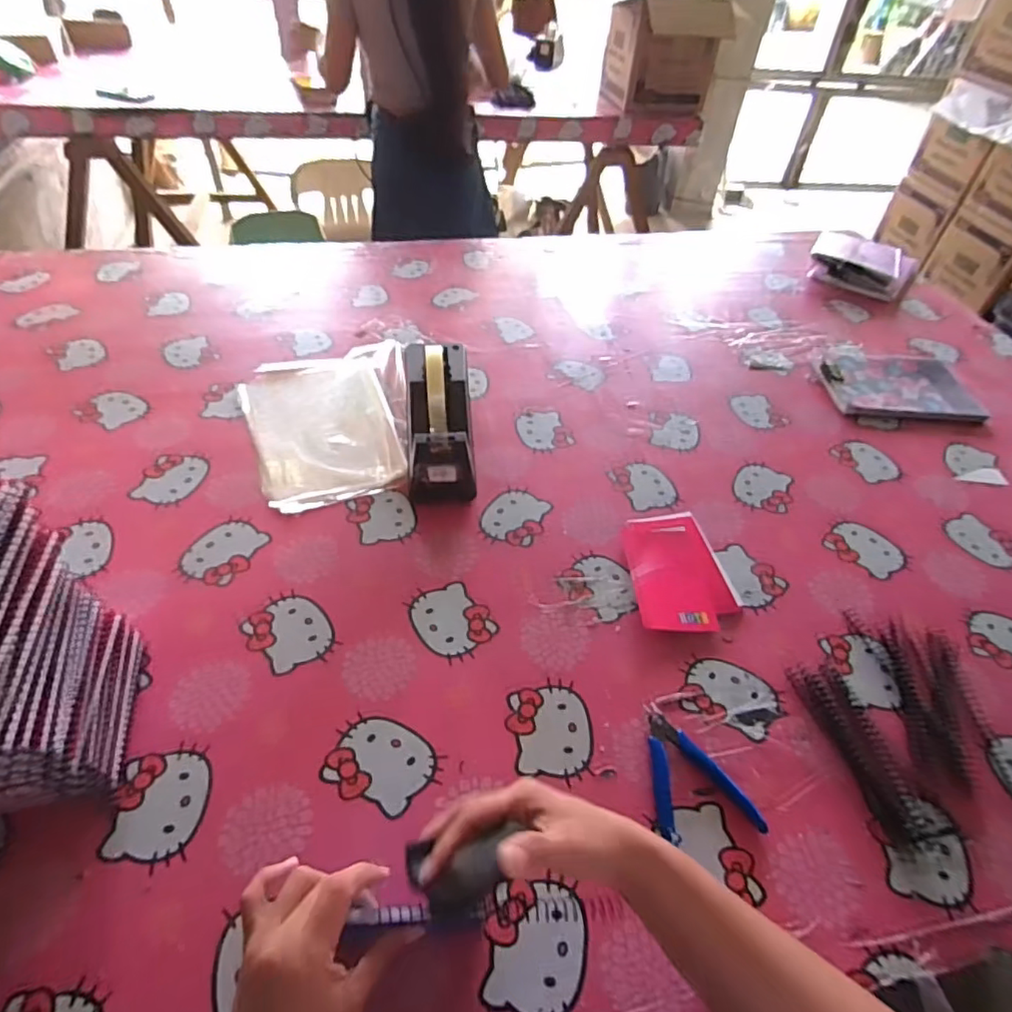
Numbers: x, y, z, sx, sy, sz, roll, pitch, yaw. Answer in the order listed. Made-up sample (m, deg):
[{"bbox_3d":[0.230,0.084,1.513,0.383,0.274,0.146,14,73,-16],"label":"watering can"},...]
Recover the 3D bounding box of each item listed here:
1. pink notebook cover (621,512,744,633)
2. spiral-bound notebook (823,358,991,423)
[{"bbox_3d":[0.189,0.068,0.632,0.109,0.014,0.154,0,49,-5],"label":"pink notebook cover"},{"bbox_3d":[0.609,-0.187,0.903,0.221,0.015,0.153,2,48,-3],"label":"spiral-bound notebook"}]

